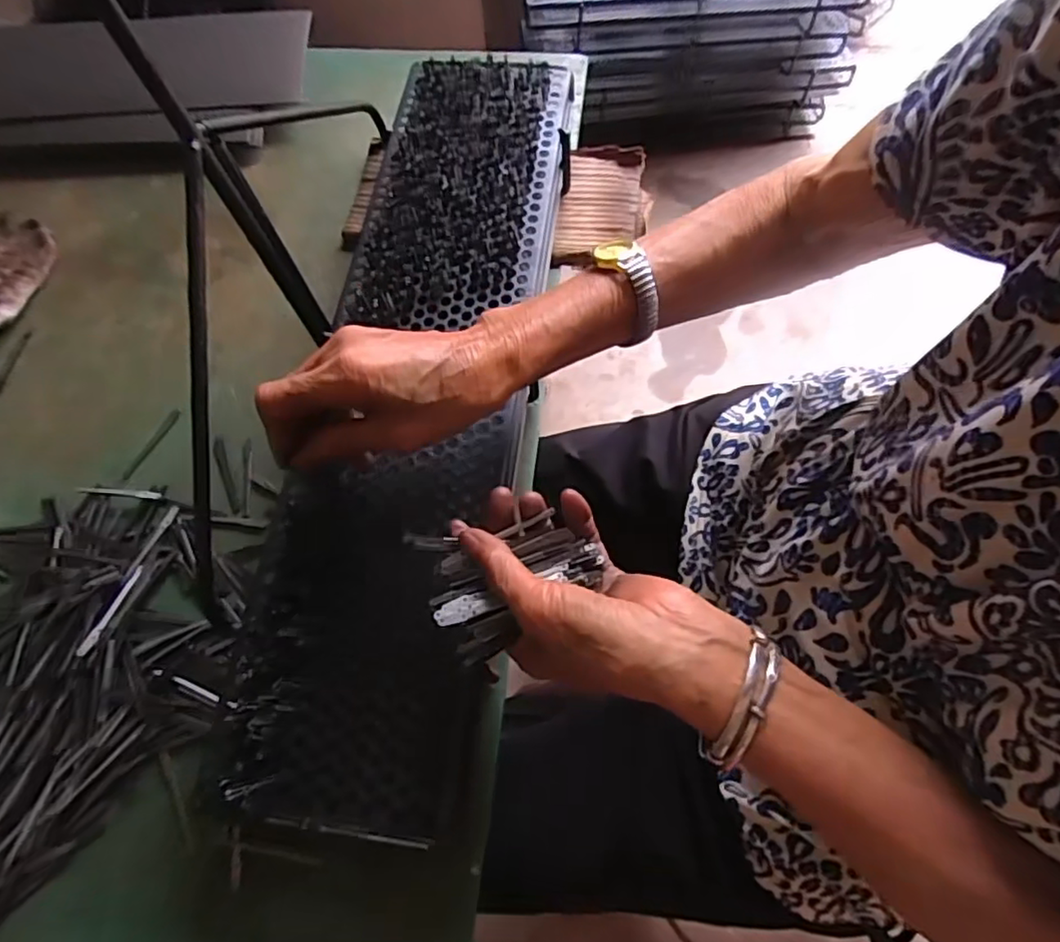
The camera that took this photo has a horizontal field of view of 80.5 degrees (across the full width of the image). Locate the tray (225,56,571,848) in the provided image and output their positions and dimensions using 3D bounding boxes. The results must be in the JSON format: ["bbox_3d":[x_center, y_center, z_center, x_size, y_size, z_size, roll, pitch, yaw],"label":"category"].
[{"bbox_3d":[-0.074,-0.083,0.437,0.141,0.026,0.590,6,68,5],"label":"tray"}]

